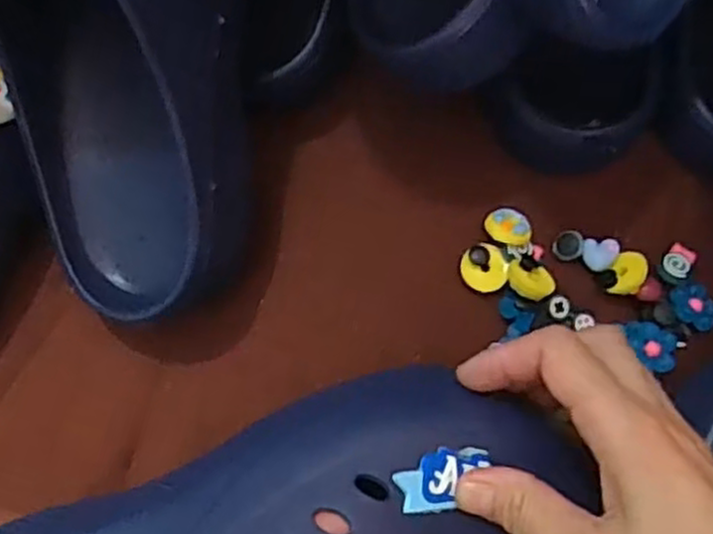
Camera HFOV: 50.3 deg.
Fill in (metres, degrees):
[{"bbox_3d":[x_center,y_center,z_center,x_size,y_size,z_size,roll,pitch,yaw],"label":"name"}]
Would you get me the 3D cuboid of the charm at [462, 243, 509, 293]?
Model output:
[{"bbox_3d":[0.064,0.000,0.382,0.022,0.005,0.025,-10,76,-2],"label":"charm"}]

